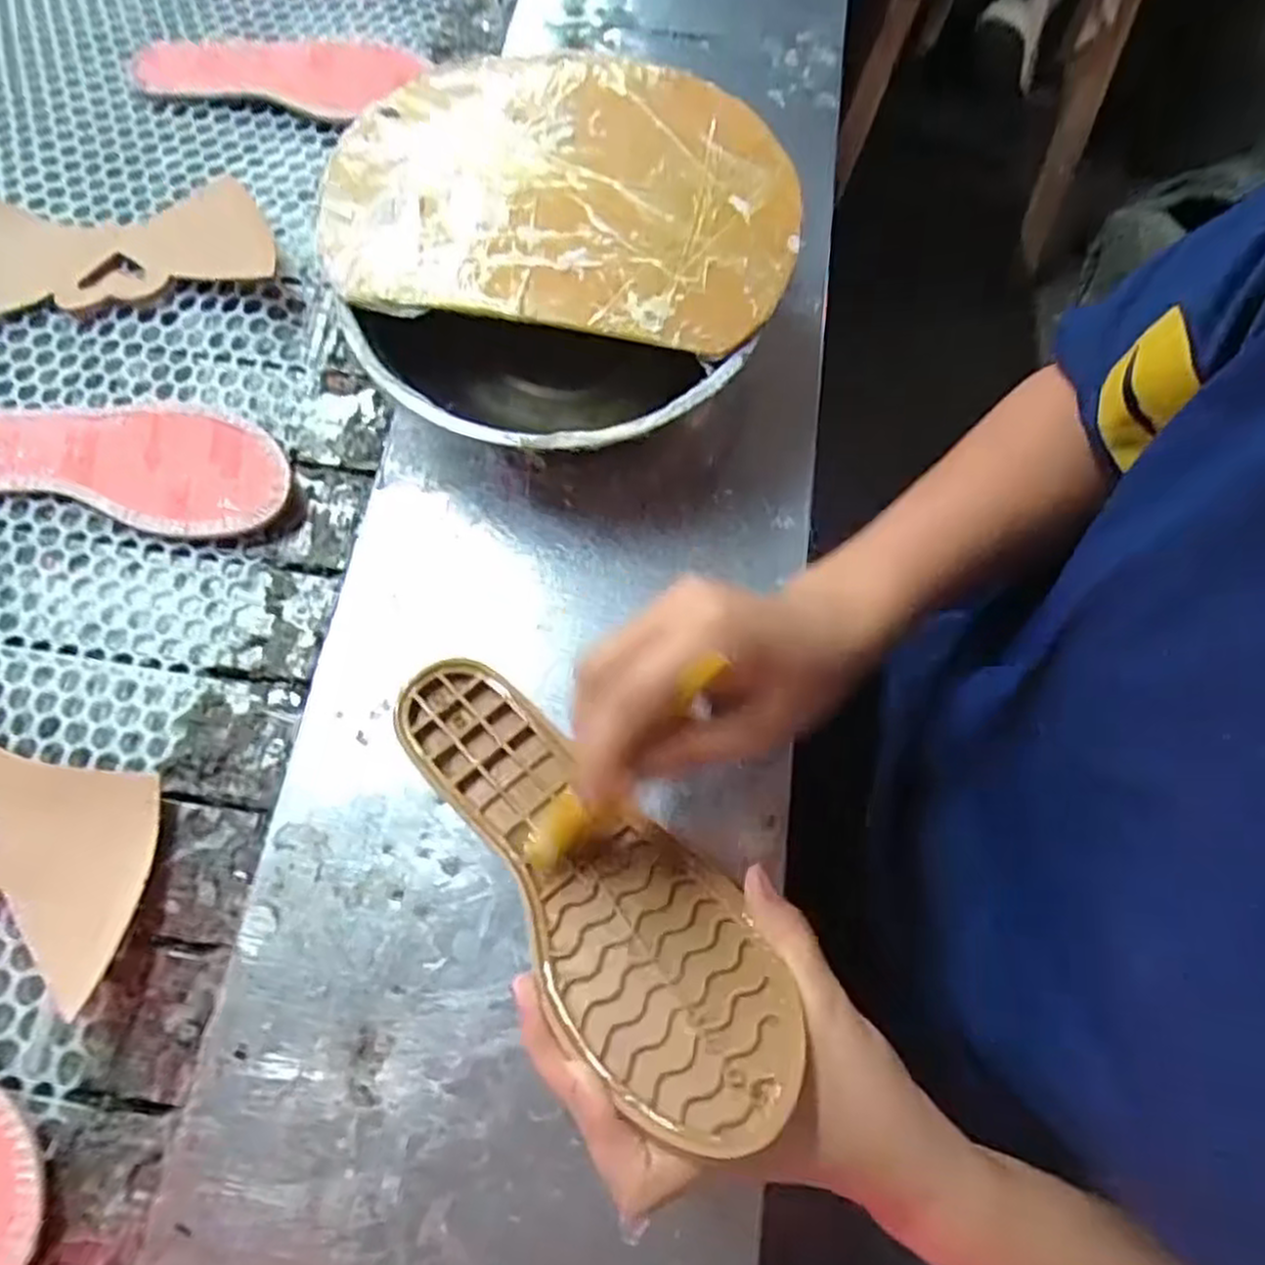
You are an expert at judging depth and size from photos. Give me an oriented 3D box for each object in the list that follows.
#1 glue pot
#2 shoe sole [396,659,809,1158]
[{"bbox_3d":[-0.040,-0.193,0.429,0.229,0.085,0.239,0,70,-1],"label":"glue pot"},{"bbox_3d":[-0.021,0.095,0.325,0.076,0.037,0.226,-39,58,-12],"label":"shoe sole"}]

